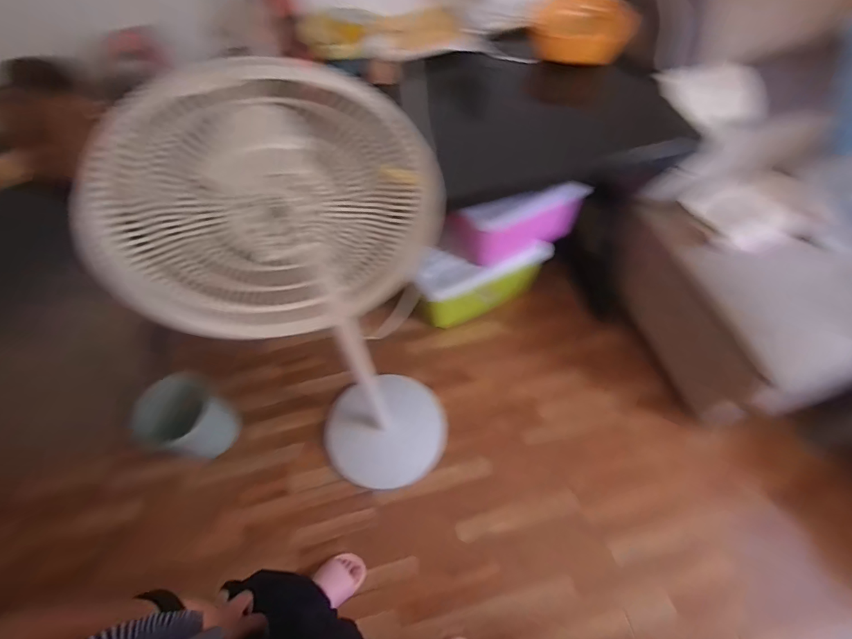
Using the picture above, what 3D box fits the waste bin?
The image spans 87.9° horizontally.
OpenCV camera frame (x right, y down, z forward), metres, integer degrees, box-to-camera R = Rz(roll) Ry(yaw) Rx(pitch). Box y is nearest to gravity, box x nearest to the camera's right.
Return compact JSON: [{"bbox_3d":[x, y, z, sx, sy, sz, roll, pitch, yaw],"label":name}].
[{"bbox_3d":[-0.715,0.305,1.335,0.198,0.226,0.222,21,62,16],"label":"waste bin"}]

